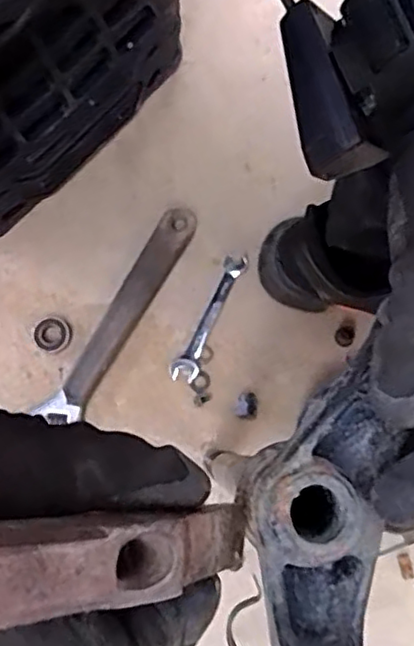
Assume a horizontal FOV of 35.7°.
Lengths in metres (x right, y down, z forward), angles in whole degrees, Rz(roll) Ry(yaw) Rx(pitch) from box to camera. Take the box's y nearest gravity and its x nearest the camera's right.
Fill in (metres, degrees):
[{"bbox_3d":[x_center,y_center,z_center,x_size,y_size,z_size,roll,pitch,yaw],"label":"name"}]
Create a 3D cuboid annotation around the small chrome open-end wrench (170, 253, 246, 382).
[{"bbox_3d":[0.002,-0.006,0.599,0.023,0.004,0.130,24,78,6],"label":"small chrome open-end wrench"}]

